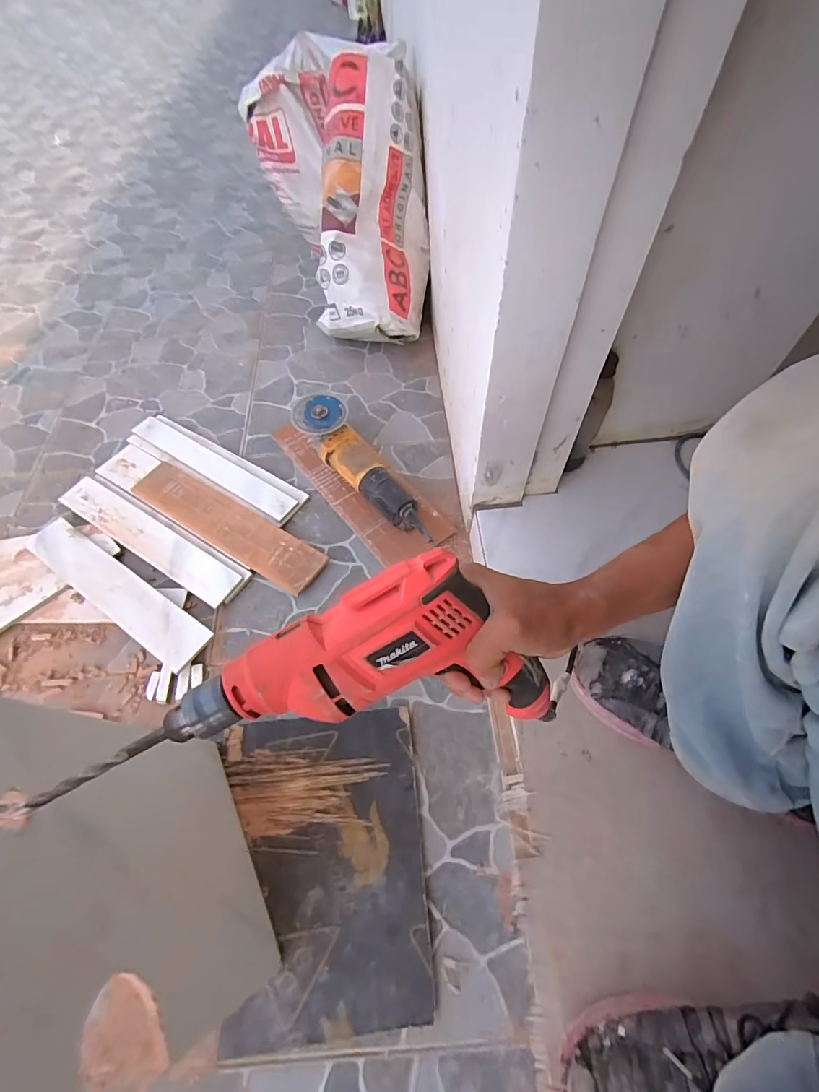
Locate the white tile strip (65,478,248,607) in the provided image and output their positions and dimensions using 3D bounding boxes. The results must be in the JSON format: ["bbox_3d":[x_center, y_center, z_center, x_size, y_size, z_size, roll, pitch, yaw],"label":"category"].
[{"bbox_3d":[-0.437,-0.017,0.758,0.385,0.008,0.065,28,64,18],"label":"white tile strip"}]

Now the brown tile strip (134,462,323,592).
[{"bbox_3d":[-0.310,-0.043,0.763,0.392,0.011,0.086,28,64,18],"label":"brown tile strip"}]

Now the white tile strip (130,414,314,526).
[{"bbox_3d":[-0.362,-0.152,0.837,0.396,0.010,0.083,28,64,18],"label":"white tile strip"}]

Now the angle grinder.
[{"bbox_3d":[-0.061,-0.138,0.764,0.106,0.106,0.323,-39,65,-19],"label":"angle grinder"}]

